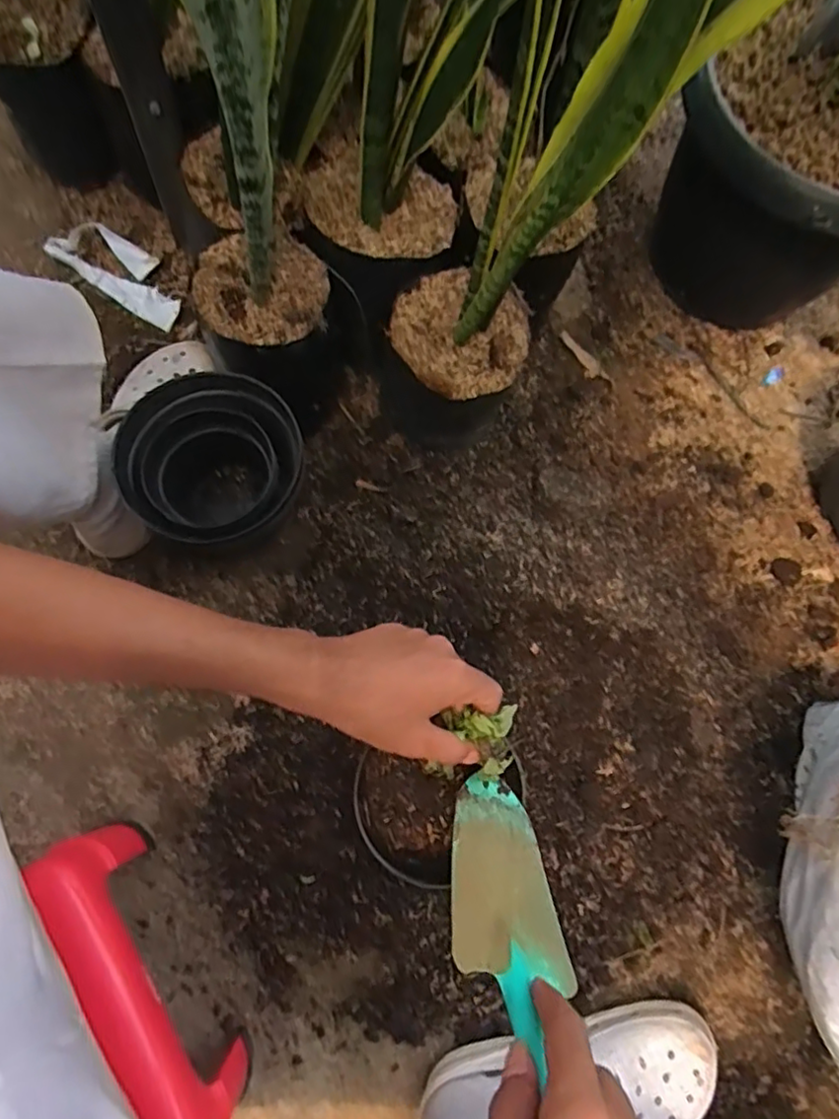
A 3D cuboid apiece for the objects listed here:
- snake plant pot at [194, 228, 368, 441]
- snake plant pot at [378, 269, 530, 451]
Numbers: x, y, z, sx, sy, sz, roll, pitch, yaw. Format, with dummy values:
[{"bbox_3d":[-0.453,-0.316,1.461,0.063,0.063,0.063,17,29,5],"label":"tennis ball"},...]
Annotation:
[{"bbox_3d":[-0.157,-0.256,0.709,0.146,0.174,0.137,1,72,-2],"label":"snake plant pot"},{"bbox_3d":[0.040,-0.216,0.710,0.138,0.157,0.135,1,75,-3],"label":"snake plant pot"}]

